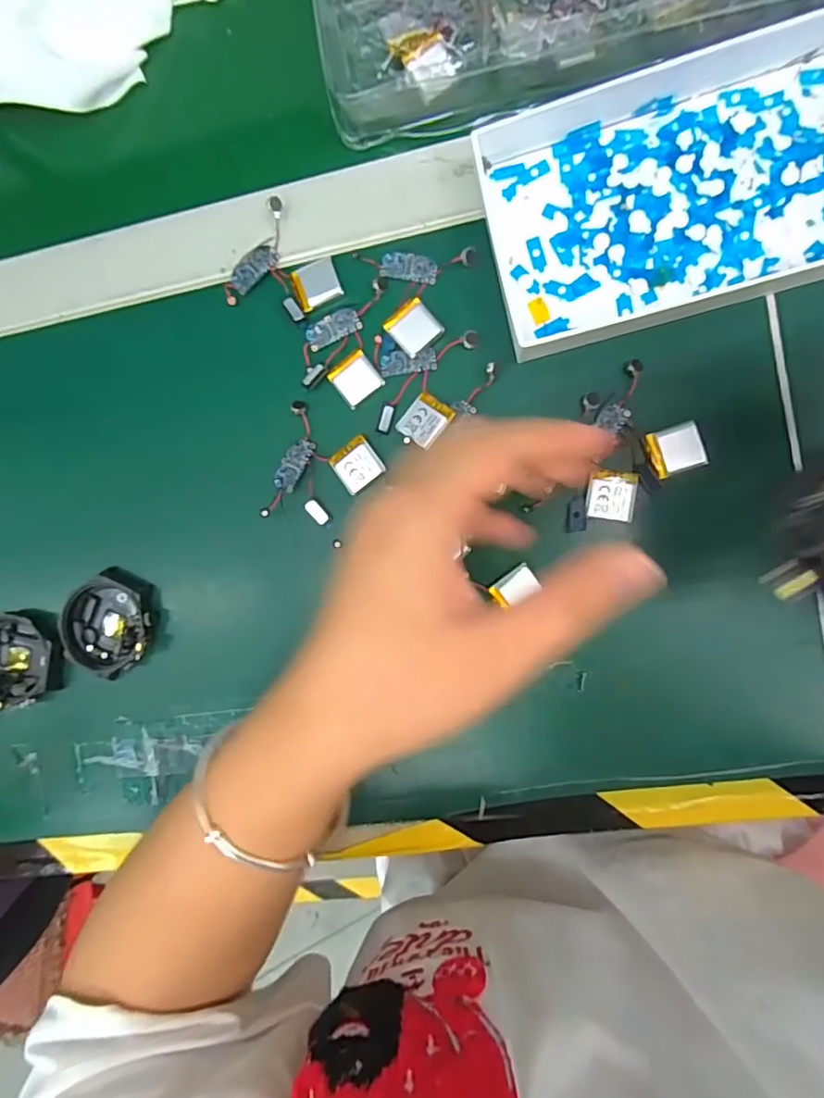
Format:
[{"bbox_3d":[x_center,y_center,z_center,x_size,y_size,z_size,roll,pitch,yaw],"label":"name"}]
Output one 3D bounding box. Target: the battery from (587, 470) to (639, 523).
[{"bbox_3d":[0.093,-0.025,0.255,0.020,0.004,0.022,8,93,9],"label":"battery"}]

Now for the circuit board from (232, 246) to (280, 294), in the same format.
[{"bbox_3d":[-0.081,-0.144,0.279,0.027,0.004,0.013,-39,85,8],"label":"circuit board"}]

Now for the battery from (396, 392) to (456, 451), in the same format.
[{"bbox_3d":[0.007,-0.062,0.266,0.021,0.007,0.023,37,97,7],"label":"battery"}]

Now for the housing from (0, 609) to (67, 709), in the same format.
[{"bbox_3d":[-0.215,0.060,0.299,0.054,0.012,0.050,-4,91,9],"label":"housing"}]

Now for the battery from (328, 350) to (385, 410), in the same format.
[{"bbox_3d":[-0.028,-0.085,0.273,0.022,0.004,0.022,-37,86,8],"label":"battery"}]

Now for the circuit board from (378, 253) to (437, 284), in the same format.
[{"bbox_3d":[-0.001,-0.139,0.269,0.028,0.004,0.012,13,94,9],"label":"circuit board"}]

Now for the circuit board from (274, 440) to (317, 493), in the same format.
[{"bbox_3d":[-0.060,-0.043,0.278,0.012,0.008,0.027,29,96,7],"label":"circuit board"}]

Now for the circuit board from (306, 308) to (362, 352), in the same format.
[{"bbox_3d":[-0.040,-0.111,0.275,0.027,0.004,0.012,-25,88,9],"label":"circuit board"}]

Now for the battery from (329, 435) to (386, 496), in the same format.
[{"bbox_3d":[-0.027,-0.041,0.272,0.022,0.006,0.023,-37,86,8],"label":"battery"}]

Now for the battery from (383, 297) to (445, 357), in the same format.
[{"bbox_3d":[0.001,-0.108,0.268,0.022,0.007,0.022,-38,86,8],"label":"battery"}]

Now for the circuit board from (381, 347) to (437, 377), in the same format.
[{"bbox_3d":[-0.002,-0.093,0.270,0.028,0.004,0.012,-4,91,9],"label":"circuit board"}]

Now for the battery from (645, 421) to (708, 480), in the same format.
[{"bbox_3d":[0.121,-0.045,0.251,0.023,0.004,0.021,-17,89,9],"label":"battery"}]

